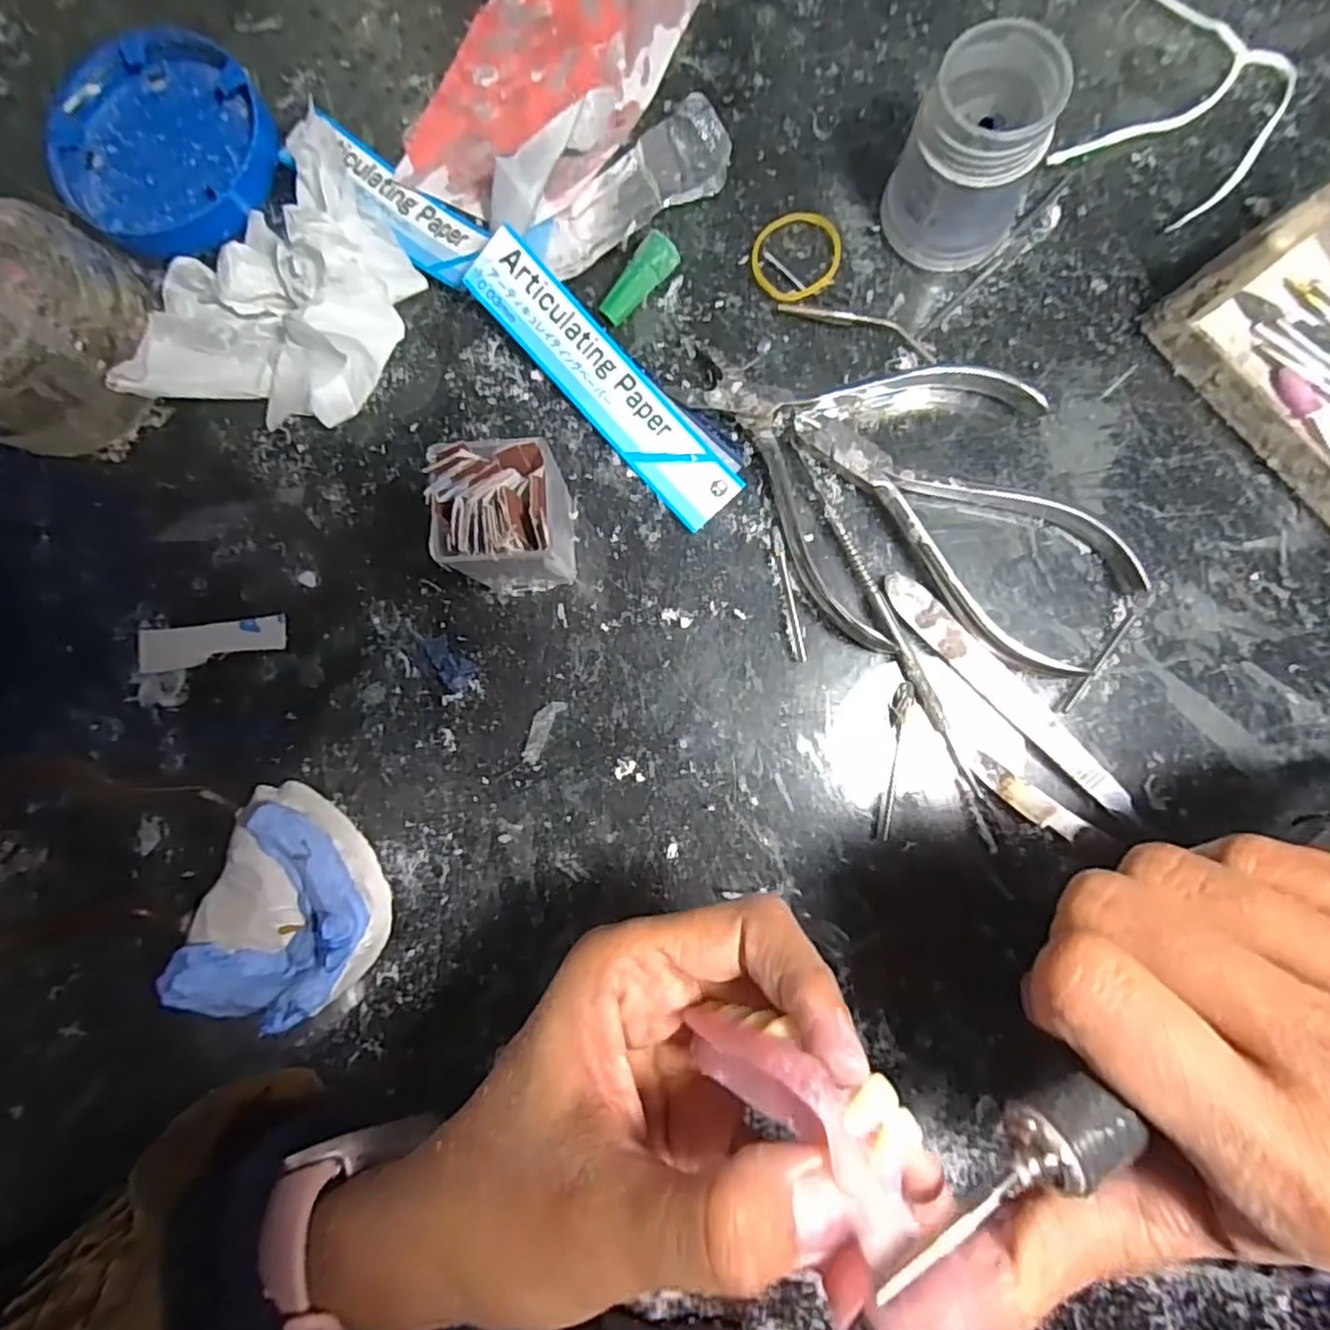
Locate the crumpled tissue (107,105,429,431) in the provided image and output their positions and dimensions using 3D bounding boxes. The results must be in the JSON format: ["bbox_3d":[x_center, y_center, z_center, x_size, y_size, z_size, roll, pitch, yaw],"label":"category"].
[{"bbox_3d":[-0.137,-0.121,0.235,0.104,0.037,0.079,-34,84,1],"label":"crumpled tissue"}]

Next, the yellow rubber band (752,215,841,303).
[{"bbox_3d":[0.047,-0.146,0.242,0.032,0.004,0.031,0,86,4],"label":"yellow rubber band"}]

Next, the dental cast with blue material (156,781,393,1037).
[{"bbox_3d":[-0.123,0.081,0.220,0.058,0.031,0.068,20,87,5],"label":"dental cast with blue material"}]

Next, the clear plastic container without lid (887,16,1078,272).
[{"bbox_3d":[0.098,-0.160,0.216,0.040,0.051,0.039,0,86,4],"label":"clear plastic container without lid"}]

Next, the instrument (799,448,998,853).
[{"bbox_3d":[0.078,-0.008,0.225,0.007,0.004,0.144,-23,85,2],"label":"instrument"}]

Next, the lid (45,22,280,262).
[{"bbox_3d":[-0.190,-0.196,0.256,0.083,0.015,0.079,0,86,4],"label":"lid"}]

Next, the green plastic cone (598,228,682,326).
[{"bbox_3d":[-0.010,-0.135,0.240,0.032,0.014,0.012,-40,84,0],"label":"green plastic cone"}]

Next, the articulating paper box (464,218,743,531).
[{"bbox_3d":[-0.020,-0.096,0.233,0.025,0.011,0.114,-42,90,6],"label":"articulating paper box"}]

